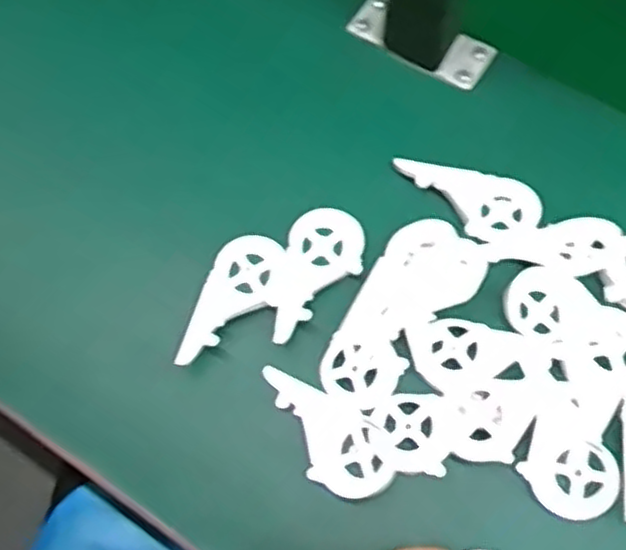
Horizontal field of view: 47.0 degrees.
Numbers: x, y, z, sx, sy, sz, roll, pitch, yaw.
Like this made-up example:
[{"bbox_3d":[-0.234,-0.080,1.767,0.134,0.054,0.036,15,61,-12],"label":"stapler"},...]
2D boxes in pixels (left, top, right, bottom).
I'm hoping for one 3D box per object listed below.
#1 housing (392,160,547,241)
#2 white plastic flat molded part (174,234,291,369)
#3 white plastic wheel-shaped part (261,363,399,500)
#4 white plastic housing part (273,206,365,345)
[{"bbox_3d":[0.104,-0.057,0.472,0.052,0.010,0.091,-41,74,-13],"label":"housing"},{"bbox_3d":[-0.050,0.015,0.448,0.050,0.011,0.100,29,58,12],"label":"white plastic flat molded part"},{"bbox_3d":[0.004,0.091,0.413,0.092,0.005,0.043,36,75,14],"label":"white plastic wheel-shaped part"},{"bbox_3d":[0.005,-0.002,0.447,0.048,0.016,0.096,5,70,4],"label":"white plastic housing part"}]

